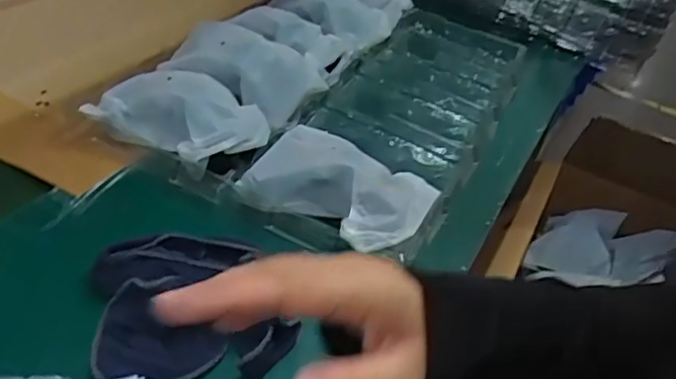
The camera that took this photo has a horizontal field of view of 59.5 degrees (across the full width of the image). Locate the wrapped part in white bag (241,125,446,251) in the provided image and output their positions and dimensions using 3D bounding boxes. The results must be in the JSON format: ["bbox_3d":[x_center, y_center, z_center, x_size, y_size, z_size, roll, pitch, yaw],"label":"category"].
[{"bbox_3d":[0.006,-0.012,0.539,0.154,0.047,0.123,27,42,20],"label":"wrapped part in white bag"}]

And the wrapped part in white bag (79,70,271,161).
[{"bbox_3d":[-0.153,-0.071,0.573,0.171,0.068,0.099,15,39,6],"label":"wrapped part in white bag"}]

